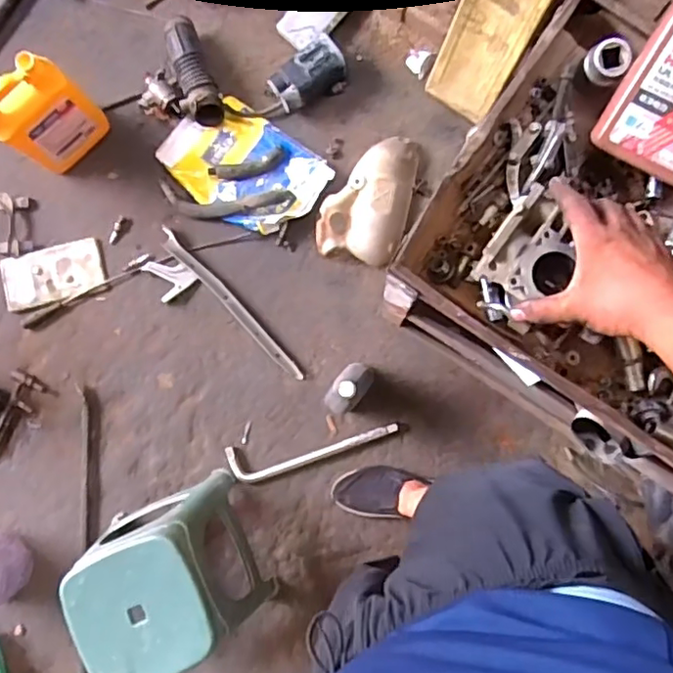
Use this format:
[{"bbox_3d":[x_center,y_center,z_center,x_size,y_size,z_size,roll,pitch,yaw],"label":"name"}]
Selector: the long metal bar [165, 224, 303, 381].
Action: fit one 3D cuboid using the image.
[{"bbox_3d":[-0.245,-0.075,1.419,0.037,0.016,0.468,-44,86,0],"label":"long metal bar"}]

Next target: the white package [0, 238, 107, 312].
[{"bbox_3d":[-0.676,-0.149,1.446,0.244,0.020,0.127,-17,87,2],"label":"white package"}]

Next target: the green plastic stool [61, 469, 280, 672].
[{"bbox_3d":[-0.331,0.491,1.236,0.282,0.342,0.296,-22,87,1],"label":"green plastic stool"}]

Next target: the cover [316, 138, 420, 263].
[{"bbox_3d":[0.073,-0.311,1.370,0.186,0.070,0.282,14,88,3],"label":"cover"}]

